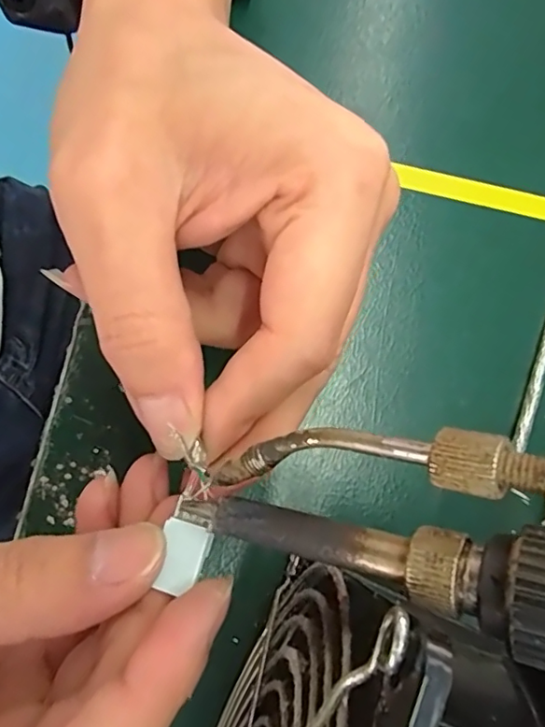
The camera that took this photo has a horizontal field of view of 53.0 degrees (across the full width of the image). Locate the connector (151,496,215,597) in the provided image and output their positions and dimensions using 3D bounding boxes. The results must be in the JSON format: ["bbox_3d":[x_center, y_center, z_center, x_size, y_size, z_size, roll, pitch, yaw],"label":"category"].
[{"bbox_3d":[-0.020,0.041,0.122,0.012,0.004,0.018,20,75,6],"label":"connector"}]

